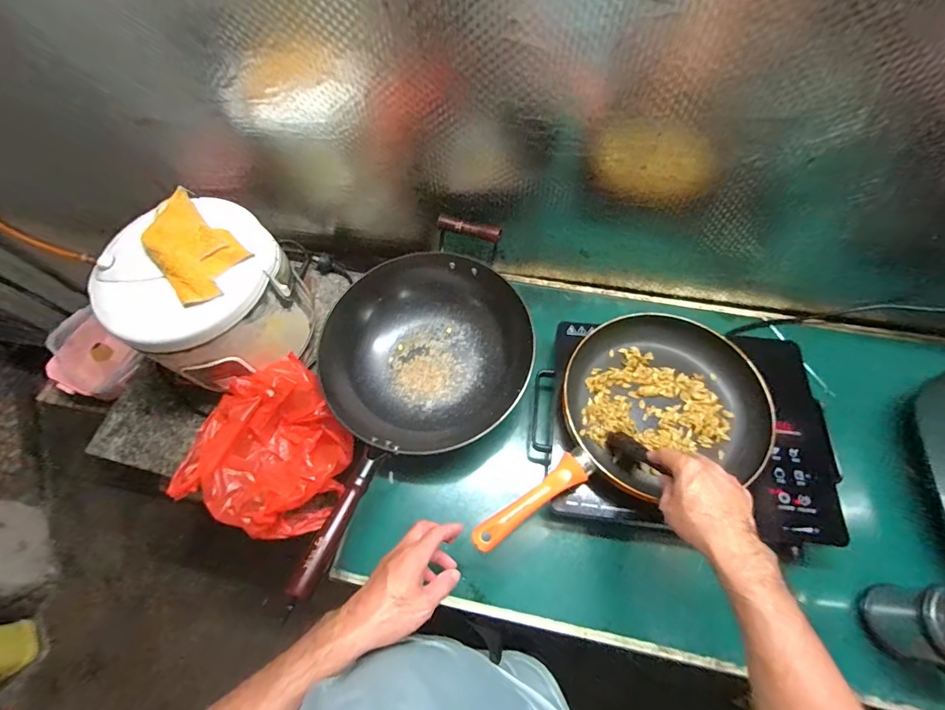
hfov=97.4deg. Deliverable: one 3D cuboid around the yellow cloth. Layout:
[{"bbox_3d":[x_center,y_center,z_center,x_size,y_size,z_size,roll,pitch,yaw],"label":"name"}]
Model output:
[{"bbox_3d":[-0.414,-0.162,0.594,0.195,0.028,0.108,39,71,17],"label":"yellow cloth"}]

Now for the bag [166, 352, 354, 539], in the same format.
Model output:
[{"bbox_3d":[-0.324,0.138,0.645,0.241,0.117,0.250,29,68,14],"label":"bag"}]

